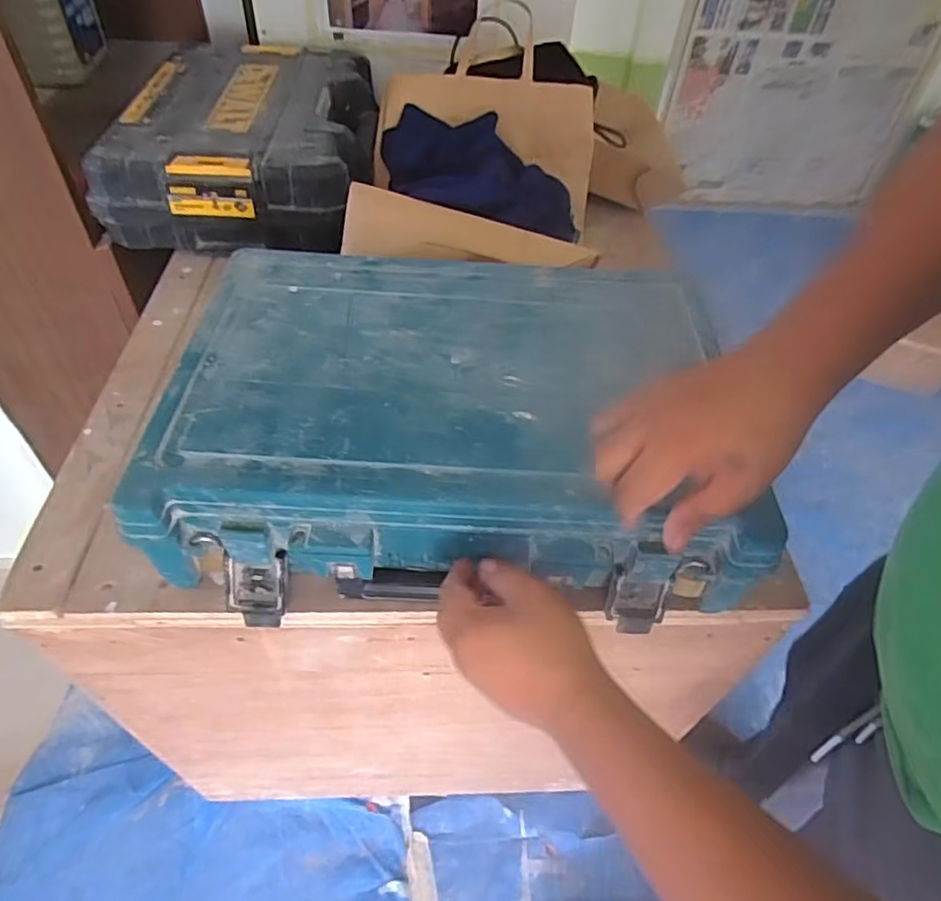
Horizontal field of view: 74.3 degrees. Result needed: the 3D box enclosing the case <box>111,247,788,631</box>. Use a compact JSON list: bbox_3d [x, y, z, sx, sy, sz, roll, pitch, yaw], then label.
[{"bbox_3d":[-0.013,-0.034,0.551,0.453,0.107,0.327,2,50,-4],"label":"case"}]

